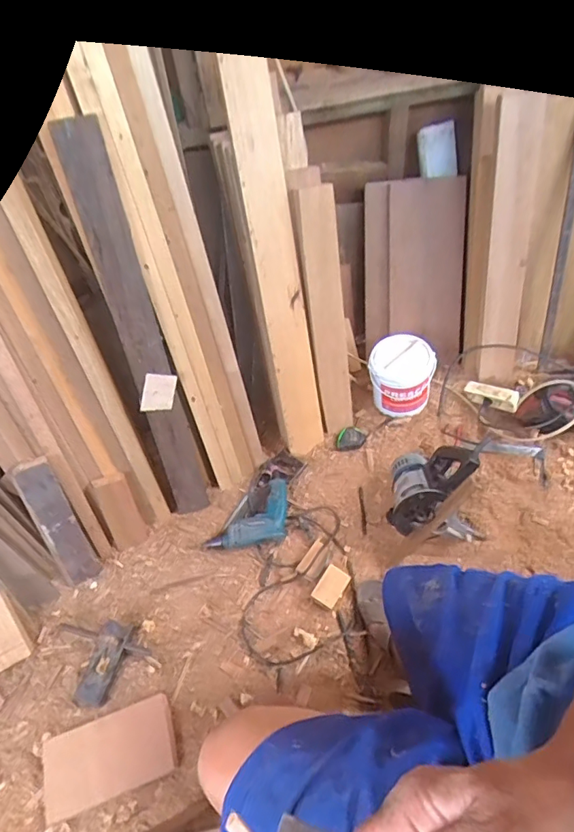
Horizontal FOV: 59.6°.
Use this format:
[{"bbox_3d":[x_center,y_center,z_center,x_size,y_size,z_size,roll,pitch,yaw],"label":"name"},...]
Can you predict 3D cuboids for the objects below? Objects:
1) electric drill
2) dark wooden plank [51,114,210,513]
[{"bbox_3d":[-0.075,0.288,1.314,0.258,0.086,0.137,-38,58,-22],"label":"electric drill"},{"bbox_3d":[-0.310,-0.132,1.116,0.093,0.915,0.030,-18,36,-14],"label":"dark wooden plank"}]

